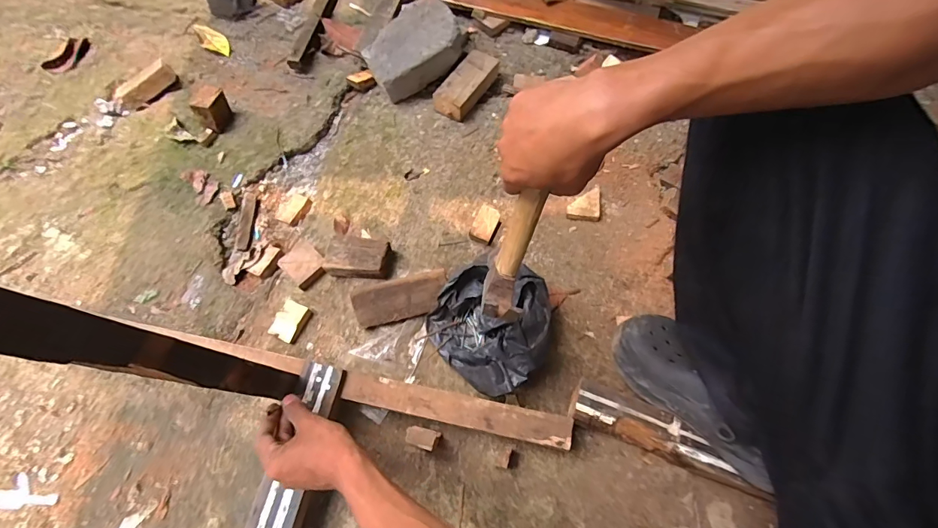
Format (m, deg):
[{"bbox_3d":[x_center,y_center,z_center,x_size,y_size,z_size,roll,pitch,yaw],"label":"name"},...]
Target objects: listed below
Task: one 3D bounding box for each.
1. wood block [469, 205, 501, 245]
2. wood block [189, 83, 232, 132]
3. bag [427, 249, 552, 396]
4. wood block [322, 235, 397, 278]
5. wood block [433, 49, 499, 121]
[{"bbox_3d":[0.029,-0.065,0.711,0.039,0.030,0.063,22,68,11],"label":"wood block"},{"bbox_3d":[-0.508,-0.307,0.840,0.046,0.064,0.067,15,67,8],"label":"wood block"},{"bbox_3d":[0.030,0.085,0.619,0.167,0.086,0.183,19,67,9],"label":"bag"},{"bbox_3d":[-0.178,-0.010,0.693,0.100,0.044,0.064,7,66,4],"label":"wood block"},{"bbox_3d":[-0.004,-0.358,0.857,0.070,0.046,0.156,31,70,14],"label":"wood block"}]

